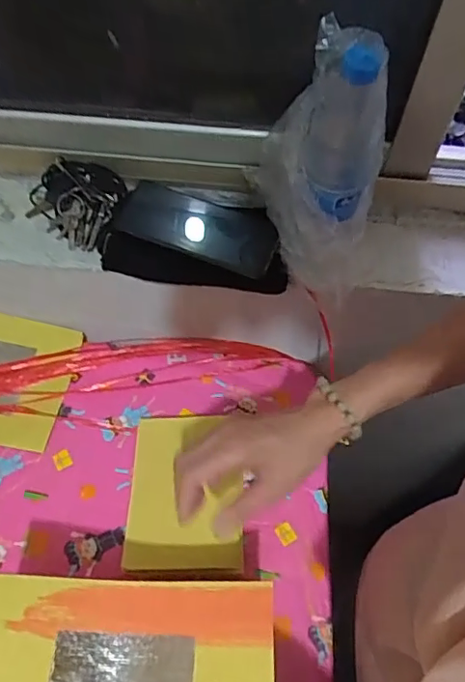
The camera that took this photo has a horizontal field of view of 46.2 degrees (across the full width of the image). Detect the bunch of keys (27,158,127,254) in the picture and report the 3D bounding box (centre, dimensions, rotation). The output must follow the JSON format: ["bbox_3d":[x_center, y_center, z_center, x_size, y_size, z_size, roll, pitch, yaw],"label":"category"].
[{"bbox_3d":[-0.178,-0.156,0.609,0.099,0.060,0.083,19,57,8],"label":"bunch of keys"}]

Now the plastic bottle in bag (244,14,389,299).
[{"bbox_3d":[0.084,-0.160,0.523,0.129,0.232,0.093,13,56,4],"label":"plastic bottle in bag"}]

